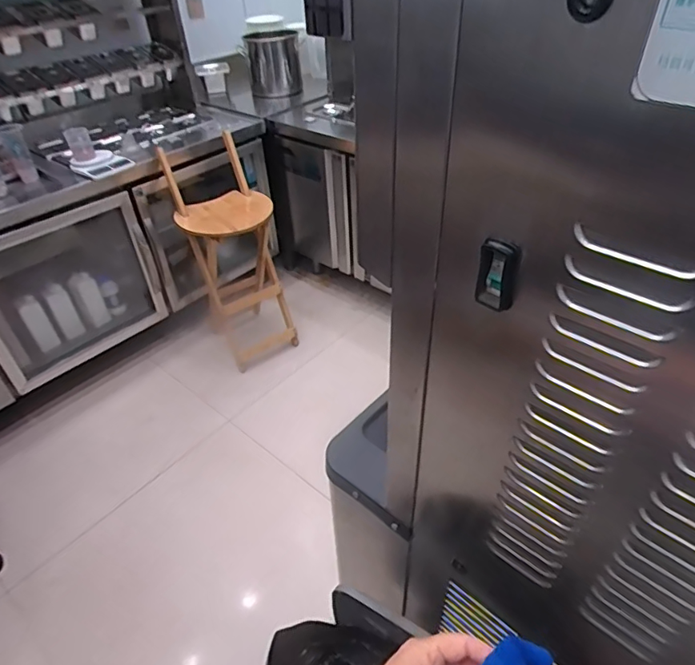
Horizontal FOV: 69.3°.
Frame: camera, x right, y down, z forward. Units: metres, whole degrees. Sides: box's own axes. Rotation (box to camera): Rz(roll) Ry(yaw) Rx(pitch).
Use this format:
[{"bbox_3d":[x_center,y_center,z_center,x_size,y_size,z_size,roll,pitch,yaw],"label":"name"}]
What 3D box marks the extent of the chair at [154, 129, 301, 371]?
[{"bbox_3d":[-0.422,-0.277,1.889,0.341,0.720,0.410,-12,41,-11],"label":"chair"}]

